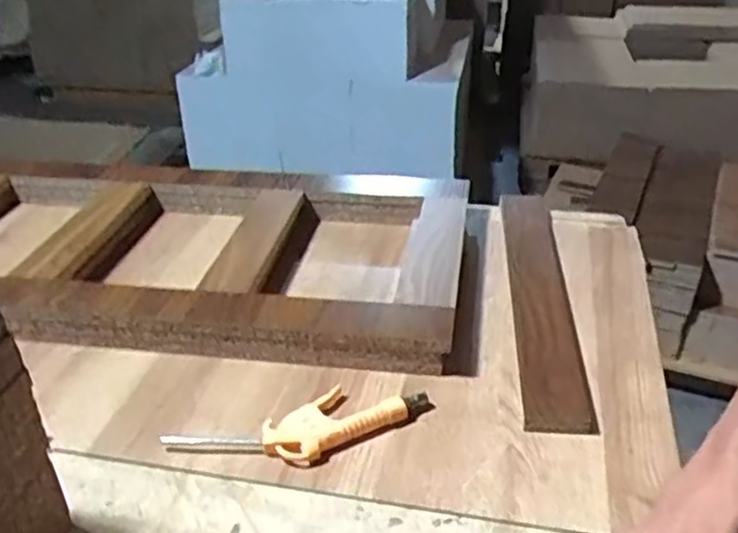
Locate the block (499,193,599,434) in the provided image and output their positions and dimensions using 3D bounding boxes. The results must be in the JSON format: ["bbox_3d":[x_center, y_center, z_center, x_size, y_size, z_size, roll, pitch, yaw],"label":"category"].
[{"bbox_3d":[0.199,0.020,0.867,0.066,0.018,0.476,2,31,6],"label":"block"}]

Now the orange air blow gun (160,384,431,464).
[{"bbox_3d":[-0.058,0.148,0.674,0.239,0.024,0.077,-14,33,-21],"label":"orange air blow gun"}]

